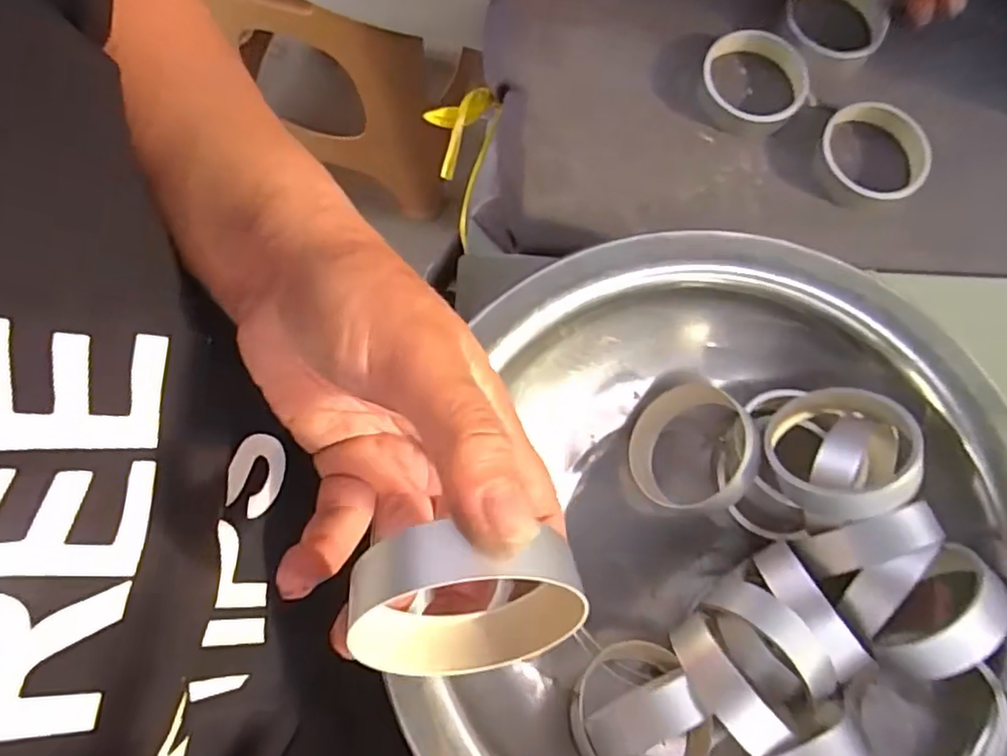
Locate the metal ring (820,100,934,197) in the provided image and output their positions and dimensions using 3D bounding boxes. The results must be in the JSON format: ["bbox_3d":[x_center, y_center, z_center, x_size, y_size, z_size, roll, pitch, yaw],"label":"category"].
[{"bbox_3d":[0.225,-0.139,0.379,0.062,0.024,0.054,37,79,7],"label":"metal ring"}]

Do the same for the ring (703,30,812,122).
[{"bbox_3d":[0.158,-0.190,0.393,0.065,0.018,0.058,33,78,6],"label":"ring"}]

